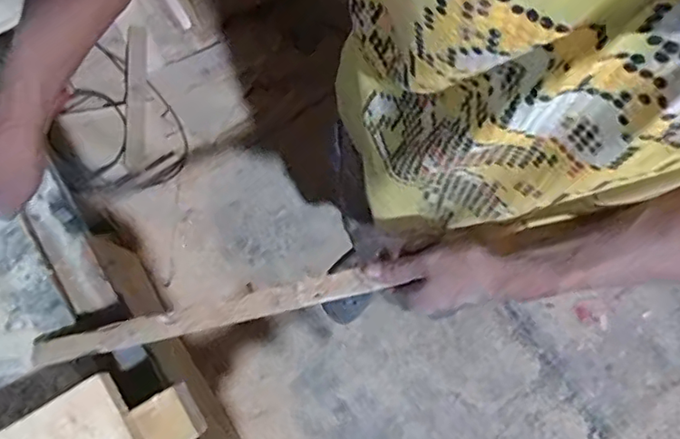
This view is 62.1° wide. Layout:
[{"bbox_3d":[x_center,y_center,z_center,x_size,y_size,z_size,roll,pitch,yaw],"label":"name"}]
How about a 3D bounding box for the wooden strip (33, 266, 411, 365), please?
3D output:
[{"bbox_3d":[-0.138,0.097,0.566,0.359,0.023,0.027,-13,75,4],"label":"wooden strip"}]

